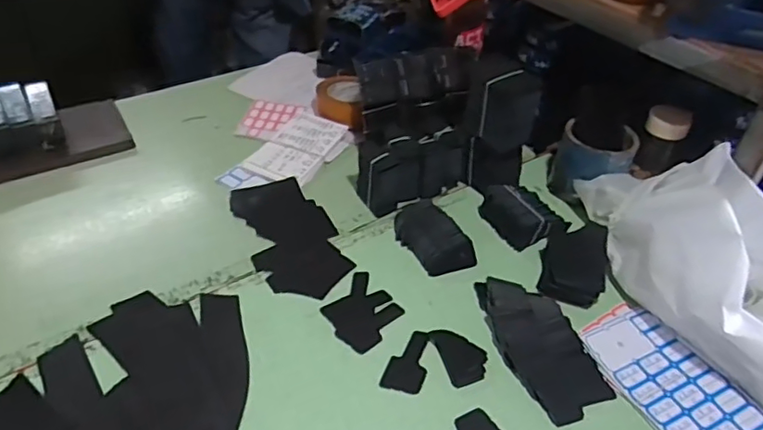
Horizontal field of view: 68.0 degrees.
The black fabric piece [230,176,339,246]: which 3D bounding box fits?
[{"bbox_3d":[-0.150,-0.003,0.846,0.104,0.007,0.166,-28,52,-25],"label":"black fabric piece"}]

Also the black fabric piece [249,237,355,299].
[{"bbox_3d":[-0.105,0.069,0.766,0.106,0.006,0.113,-26,50,-29],"label":"black fabric piece"}]

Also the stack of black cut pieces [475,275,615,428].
[{"bbox_3d":[0.189,0.145,0.679,0.098,0.027,0.197,-11,44,-16],"label":"stack of black cut pieces"}]

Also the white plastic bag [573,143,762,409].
[{"bbox_3d":[0.447,0.061,0.708,0.244,0.120,0.380,-5,43,-10],"label":"white plastic bag"}]

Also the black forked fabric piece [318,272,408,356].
[{"bbox_3d":[-0.025,0.120,0.712,0.089,0.004,0.094,-31,53,-32],"label":"black forked fabric piece"}]

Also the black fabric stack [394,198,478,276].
[{"bbox_3d":[0.070,0.026,0.801,0.074,0.031,0.133,-19,47,-24],"label":"black fabric stack"}]

